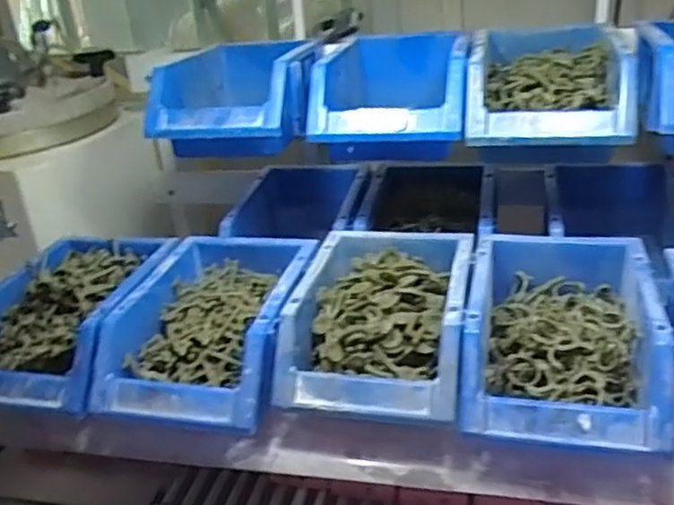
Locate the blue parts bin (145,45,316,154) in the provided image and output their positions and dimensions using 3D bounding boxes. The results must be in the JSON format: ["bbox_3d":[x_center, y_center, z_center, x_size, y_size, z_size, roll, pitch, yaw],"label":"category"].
[{"bbox_3d":[-0.088,-0.152,0.632,0.127,0.070,0.211,-2,26,6],"label":"blue parts bin"}]

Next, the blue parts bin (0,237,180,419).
[{"bbox_3d":[-0.213,0.048,0.539,0.123,0.064,0.185,3,27,14],"label":"blue parts bin"}]

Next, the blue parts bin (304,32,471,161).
[{"bbox_3d":[0.051,-0.140,0.588,0.122,0.084,0.168,1,26,10],"label":"blue parts bin"}]

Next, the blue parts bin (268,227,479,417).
[{"bbox_3d":[0.035,0.043,0.492,0.119,0.062,0.174,3,27,14],"label":"blue parts bin"}]

